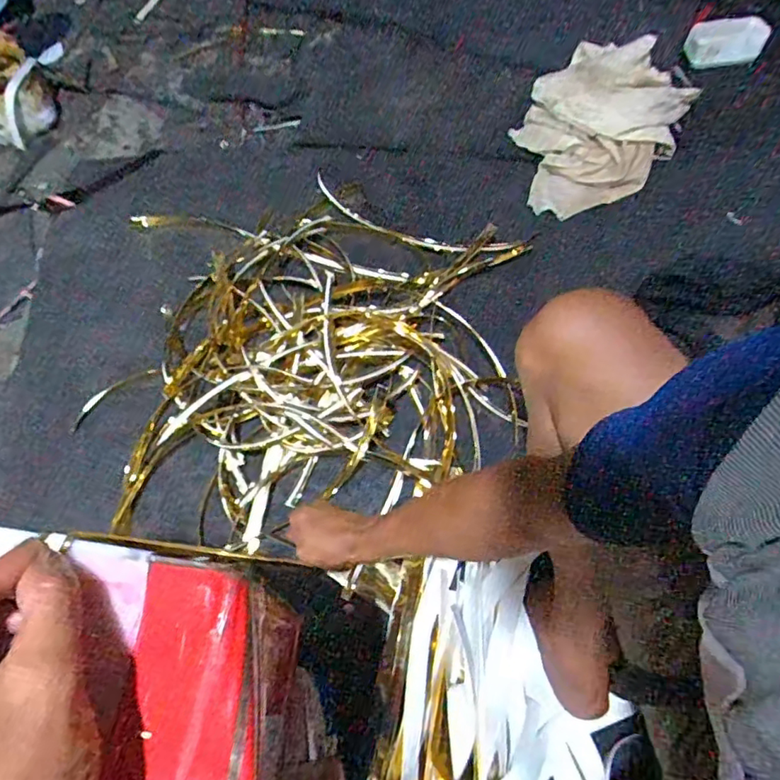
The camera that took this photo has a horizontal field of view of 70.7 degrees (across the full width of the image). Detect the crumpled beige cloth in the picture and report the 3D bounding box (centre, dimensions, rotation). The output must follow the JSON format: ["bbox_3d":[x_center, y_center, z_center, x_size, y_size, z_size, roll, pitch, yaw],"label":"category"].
[{"bbox_3d":[0.337,-0.430,0.907,0.232,0.052,0.317,44,94,-6],"label":"crumpled beige cloth"}]

